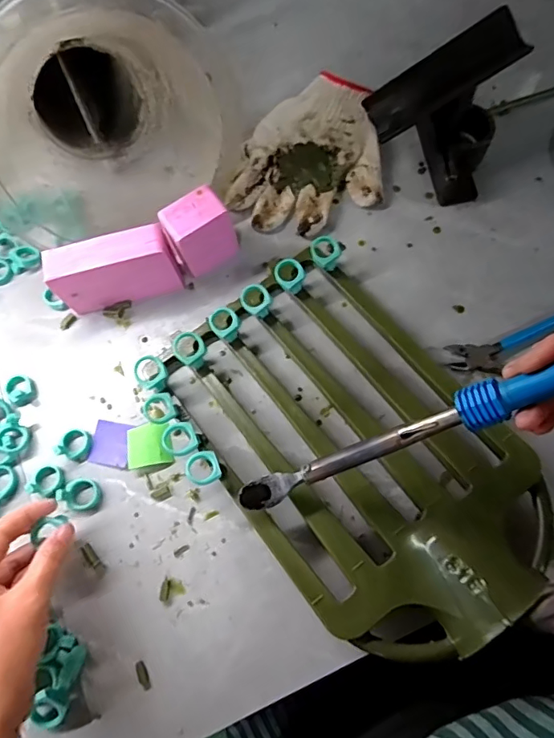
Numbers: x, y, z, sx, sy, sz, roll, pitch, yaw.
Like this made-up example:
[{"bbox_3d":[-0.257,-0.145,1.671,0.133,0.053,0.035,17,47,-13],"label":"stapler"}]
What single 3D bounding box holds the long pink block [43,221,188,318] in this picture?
[{"bbox_3d":[-0.147,-0.089,0.469,0.107,0.070,0.034,-15,70,-3],"label":"long pink block"}]

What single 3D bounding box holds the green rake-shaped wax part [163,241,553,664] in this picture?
[{"bbox_3d":[0.058,0.048,0.405,0.197,0.073,0.320,-31,72,-9],"label":"green rake-shaped wax part"}]

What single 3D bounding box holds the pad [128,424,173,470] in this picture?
[{"bbox_3d":[-0.112,0.066,0.449,0.038,0.007,0.038,-12,70,-2],"label":"pad"}]

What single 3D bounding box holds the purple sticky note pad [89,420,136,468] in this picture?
[{"bbox_3d":[-0.145,0.066,0.453,0.036,0.005,0.039,7,70,5],"label":"purple sticky note pad"}]

